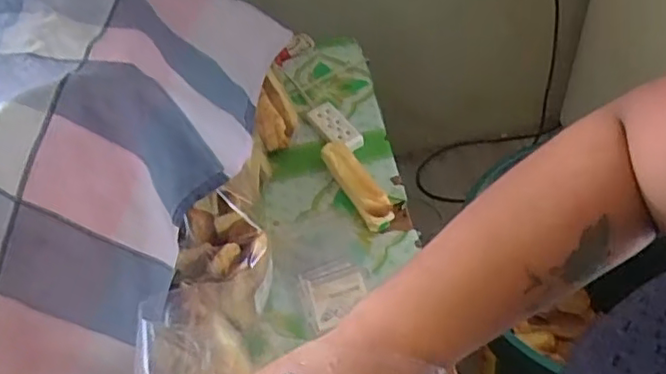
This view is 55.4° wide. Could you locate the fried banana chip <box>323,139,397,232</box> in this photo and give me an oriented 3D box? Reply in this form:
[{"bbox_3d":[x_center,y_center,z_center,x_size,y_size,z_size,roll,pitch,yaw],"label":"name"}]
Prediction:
[{"bbox_3d":[0.033,-0.007,0.890,0.044,0.035,0.149,-23,51,-13],"label":"fried banana chip"}]

